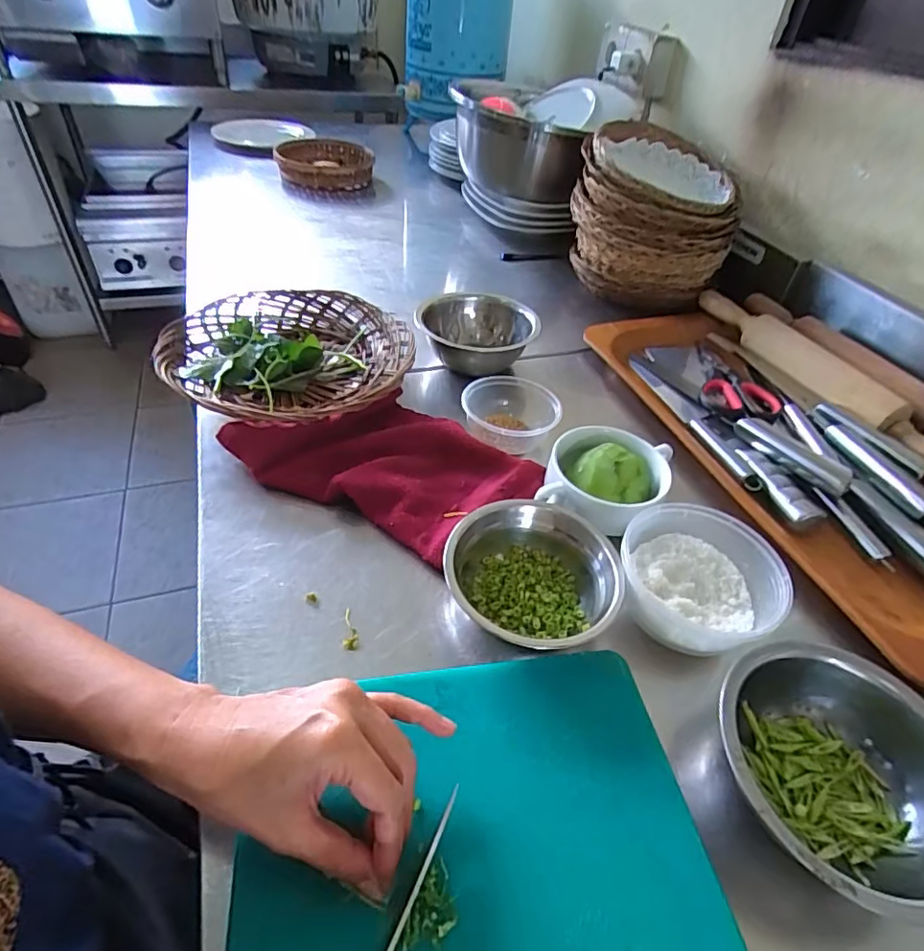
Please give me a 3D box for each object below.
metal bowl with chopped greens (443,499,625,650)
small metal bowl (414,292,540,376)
[{"bbox_3d":[0.055,0.073,0.410,0.119,0.041,0.122,3,44,-3],"label":"metal bowl with chopped greens"},{"bbox_3d":[0.018,-0.164,0.648,0.133,0.053,0.124,3,44,-3],"label":"small metal bowl"}]

